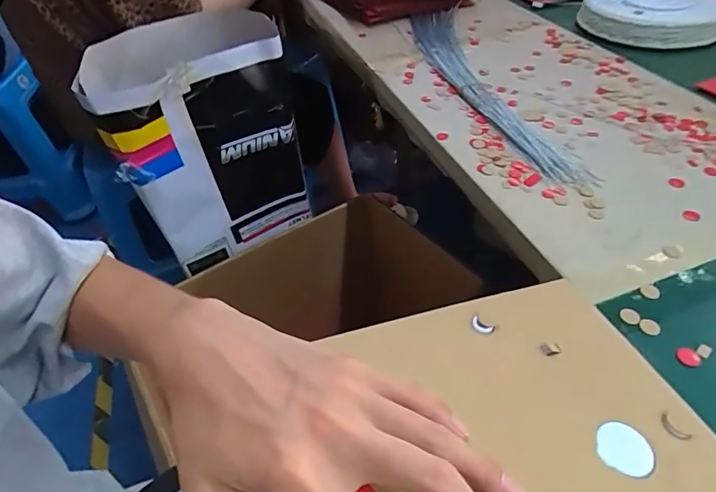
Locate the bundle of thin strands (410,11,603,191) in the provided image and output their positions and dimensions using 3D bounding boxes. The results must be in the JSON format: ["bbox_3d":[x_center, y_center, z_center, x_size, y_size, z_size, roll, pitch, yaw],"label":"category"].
[{"bbox_3d":[0.162,-0.236,0.619,0.078,0.016,0.533,-12,47,-5],"label":"bundle of thin strands"}]

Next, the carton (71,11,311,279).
[{"bbox_3d":[-0.265,-0.203,0.810,0.298,0.319,0.289,-24,47,-17],"label":"carton"}]

